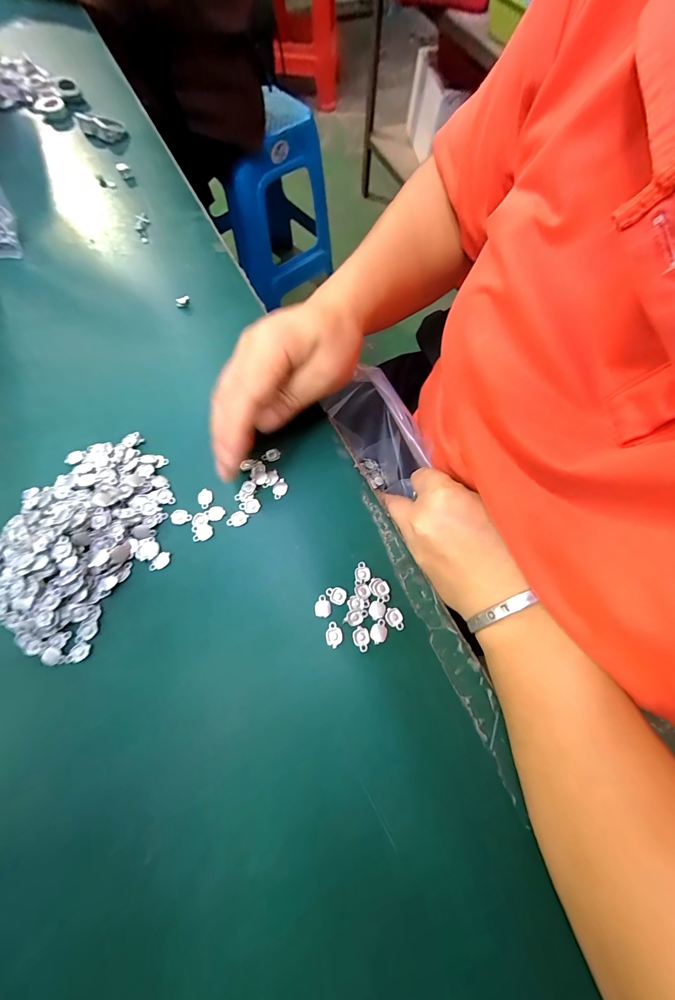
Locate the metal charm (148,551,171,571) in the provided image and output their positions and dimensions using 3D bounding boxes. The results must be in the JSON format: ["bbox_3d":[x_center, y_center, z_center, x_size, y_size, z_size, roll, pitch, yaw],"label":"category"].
[{"bbox_3d":[-0.116,0.040,0.216,0.009,0.004,0.015,40,73,13],"label":"metal charm"}]

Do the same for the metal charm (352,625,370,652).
[{"bbox_3d":[0.015,0.085,0.203,0.010,0.004,0.014,-19,71,-8],"label":"metal charm"}]

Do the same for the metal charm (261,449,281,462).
[{"bbox_3d":[-0.049,-0.033,0.244,0.014,0.004,0.009,-22,71,-9],"label":"metal charm"}]

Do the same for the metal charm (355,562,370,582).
[{"bbox_3d":[0.016,0.046,0.216,0.010,0.004,0.012,0,69,-1],"label":"metal charm"}]

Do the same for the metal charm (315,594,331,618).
[{"bbox_3d":[-0.009,0.066,0.209,0.010,0.004,0.013,-1,69,-2],"label":"metal charm"}]

